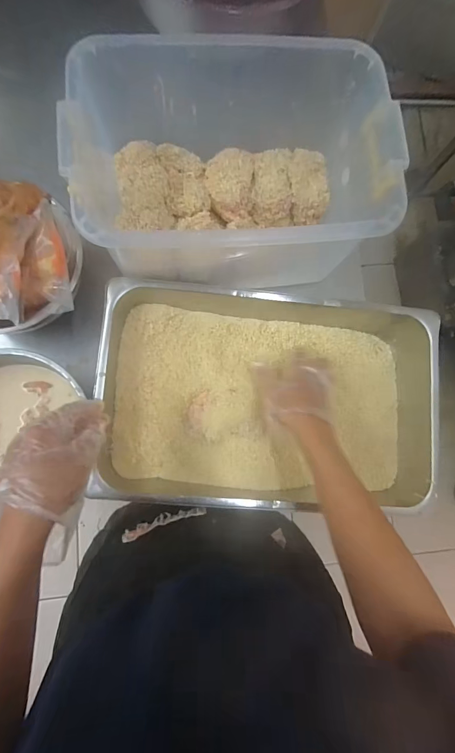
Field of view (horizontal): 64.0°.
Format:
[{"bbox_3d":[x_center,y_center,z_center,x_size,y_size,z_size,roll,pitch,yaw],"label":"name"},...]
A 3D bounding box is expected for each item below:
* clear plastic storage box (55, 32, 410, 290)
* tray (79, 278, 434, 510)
[{"bbox_3d":[0.003,-0.305,0.560,0.418,0.207,0.277,-4,83,-6],"label":"clear plastic storage box"},{"bbox_3d":[0.071,0.027,0.593,0.521,0.089,0.353,3,82,-5],"label":"tray"}]

